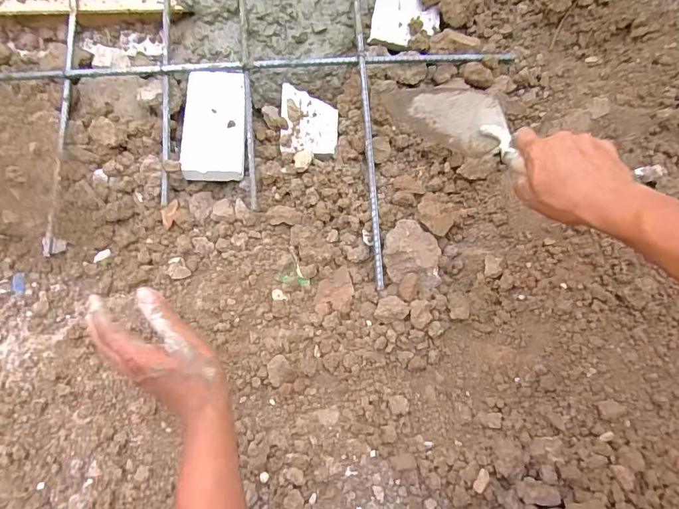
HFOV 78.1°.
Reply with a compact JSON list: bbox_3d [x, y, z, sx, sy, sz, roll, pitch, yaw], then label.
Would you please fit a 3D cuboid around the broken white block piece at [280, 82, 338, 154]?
[{"bbox_3d":[-0.053,-0.227,0.723,0.101,0.018,0.133,2,81,0],"label":"broken white block piece"}]

